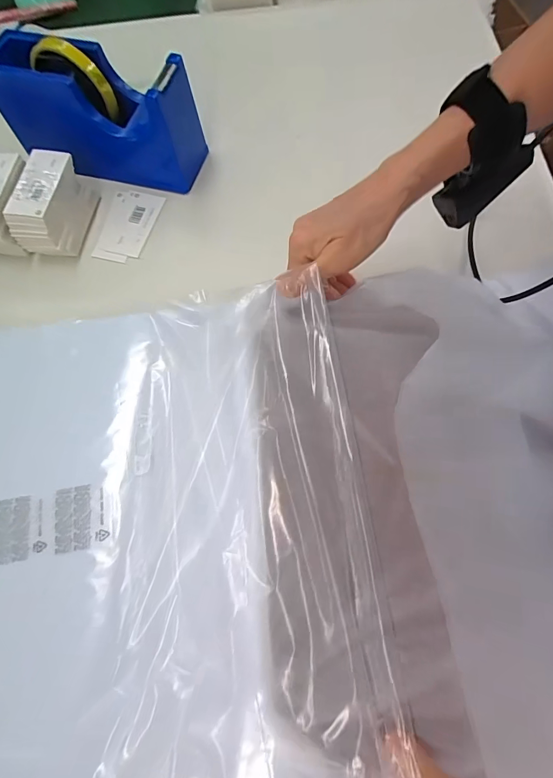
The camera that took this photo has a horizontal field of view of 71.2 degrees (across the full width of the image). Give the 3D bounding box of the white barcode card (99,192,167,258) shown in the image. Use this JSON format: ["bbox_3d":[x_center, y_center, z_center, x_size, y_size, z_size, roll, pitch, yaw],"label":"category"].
[{"bbox_3d":[-0.162,-0.183,0.424,0.057,0.004,0.080,14,73,8],"label":"white barcode card"}]

